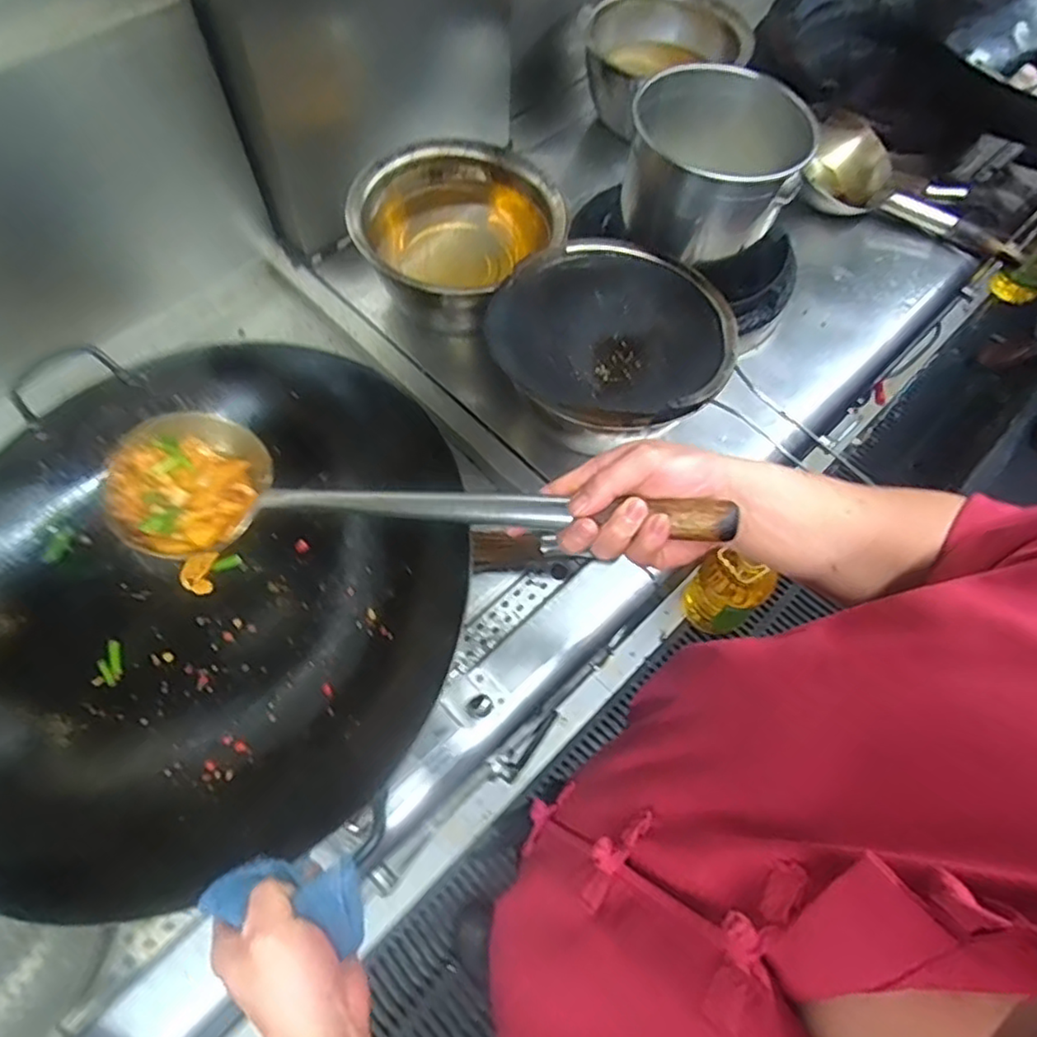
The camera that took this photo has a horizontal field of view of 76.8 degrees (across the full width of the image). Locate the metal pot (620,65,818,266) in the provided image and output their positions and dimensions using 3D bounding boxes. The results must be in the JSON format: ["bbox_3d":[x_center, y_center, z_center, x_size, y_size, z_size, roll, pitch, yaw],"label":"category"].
[{"bbox_3d":[0.260,-0.470,0.895,0.218,0.170,0.194,24,64,11],"label":"metal pot"}]

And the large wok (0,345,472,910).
[{"bbox_3d":[-0.327,0.076,0.654,0.481,0.163,0.488,-6,63,-4],"label":"large wok"}]

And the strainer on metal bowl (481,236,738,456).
[{"bbox_3d":[0.121,-0.209,0.843,0.290,0.124,0.293,40,69,18],"label":"strainer on metal bowl"}]

